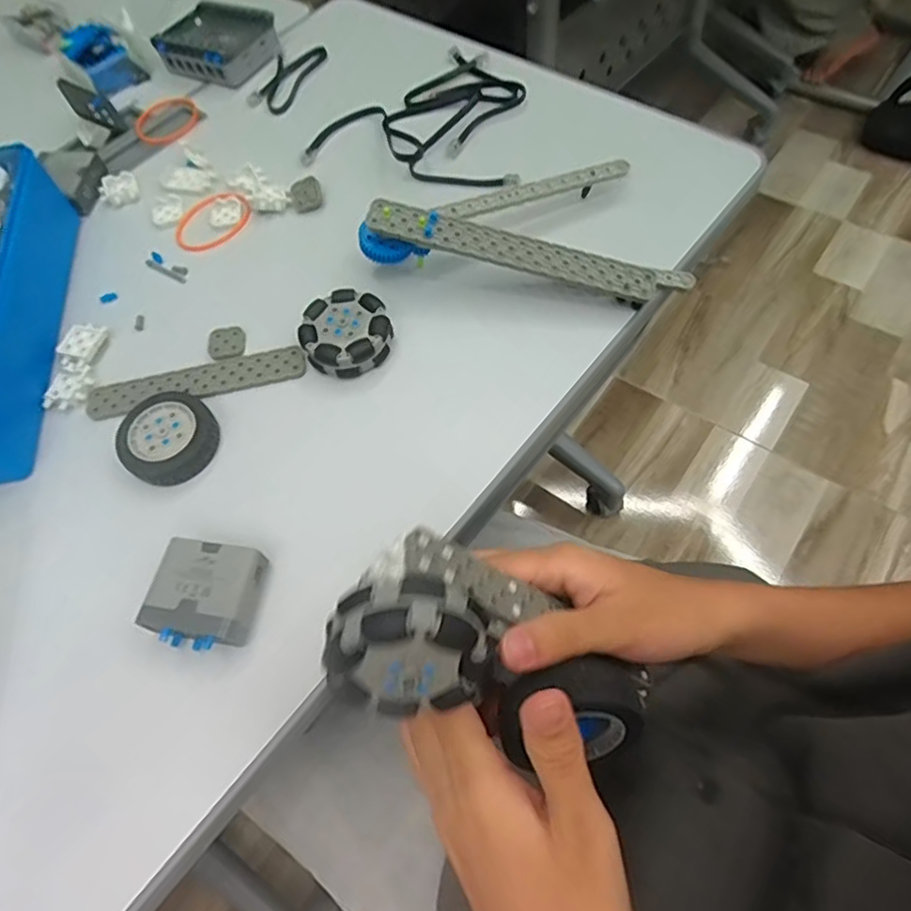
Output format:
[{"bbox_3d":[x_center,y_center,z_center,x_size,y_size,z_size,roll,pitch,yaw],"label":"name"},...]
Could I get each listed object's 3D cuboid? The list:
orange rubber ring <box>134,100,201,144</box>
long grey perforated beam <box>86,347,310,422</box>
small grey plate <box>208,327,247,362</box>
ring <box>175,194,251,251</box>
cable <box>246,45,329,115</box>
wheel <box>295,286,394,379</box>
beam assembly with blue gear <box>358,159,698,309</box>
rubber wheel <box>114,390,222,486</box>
[{"bbox_3d":[-0.272,-0.315,0.572,0.058,0.008,0.051,-43,72,-12],"label":"orange rubber ring"},{"bbox_3d":[-0.178,-0.050,0.423,0.149,0.004,0.026,-12,62,-2],"label":"long grey perforated beam"},{"bbox_3d":[-0.164,-0.081,0.439,0.026,0.004,0.026,-15,61,-2],"label":"small grey plate"},{"bbox_3d":[-0.203,-0.196,0.512,0.067,0.007,0.049,-36,64,-13],"label":"ring"},{"bbox_3d":[-0.161,-0.362,0.582,0.046,0.013,0.094,15,64,14],"label":"cable"},{"bbox_3d":[-0.076,-0.084,0.423,0.059,0.022,0.057,-3,61,5],"label":"wheel"},{"bbox_3d":[0.057,-0.174,0.445,0.231,0.049,0.122,7,63,10],"label":"beam assembly with blue gear"},{"bbox_3d":[-0.185,-0.011,0.396,0.059,0.015,0.061,-3,61,5],"label":"rubber wheel"}]

